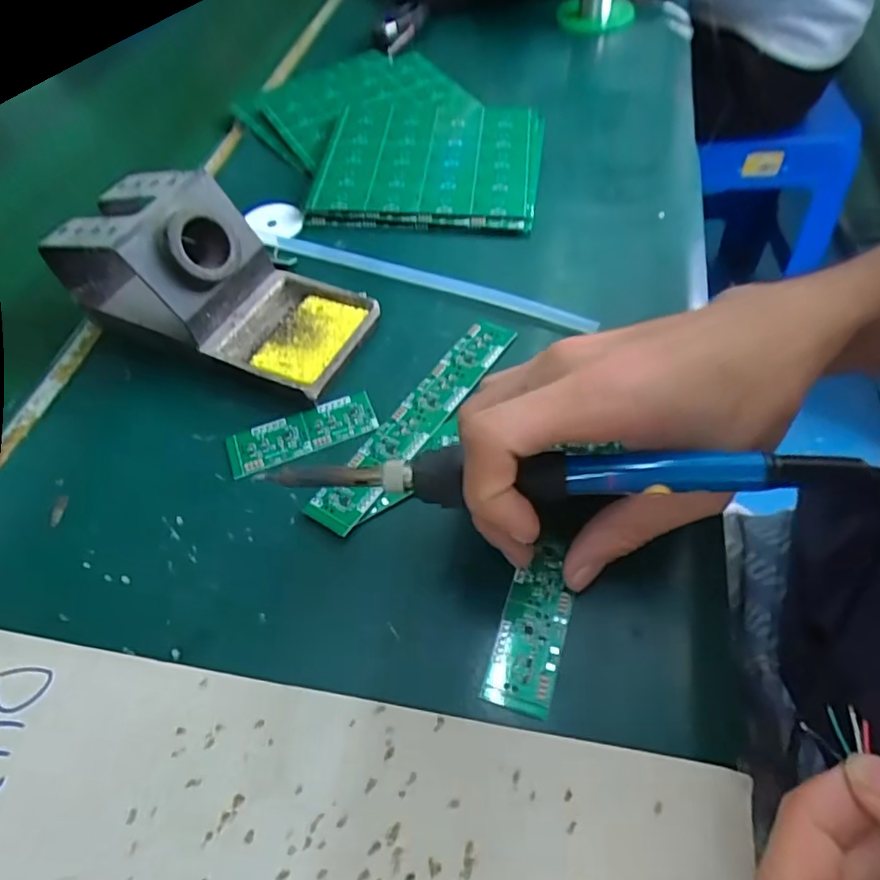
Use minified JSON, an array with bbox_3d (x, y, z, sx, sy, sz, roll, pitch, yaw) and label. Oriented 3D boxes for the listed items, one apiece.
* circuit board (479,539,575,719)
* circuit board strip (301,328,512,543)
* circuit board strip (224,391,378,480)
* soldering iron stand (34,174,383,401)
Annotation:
[{"bbox_3d":[0.037,0.071,0.235,0.025,0.004,0.067,13,58,14],"label":"circuit board"},{"bbox_3d":[-0.011,-0.013,0.294,0.026,0.004,0.141,28,62,22],"label":"circuit board strip"},{"bbox_3d":[-0.068,-0.005,0.292,0.072,0.004,0.025,-22,56,-10],"label":"circuit board strip"},{"bbox_3d":[-0.119,-0.082,0.308,0.155,0.074,0.080,16,58,16],"label":"soldering iron stand"}]

